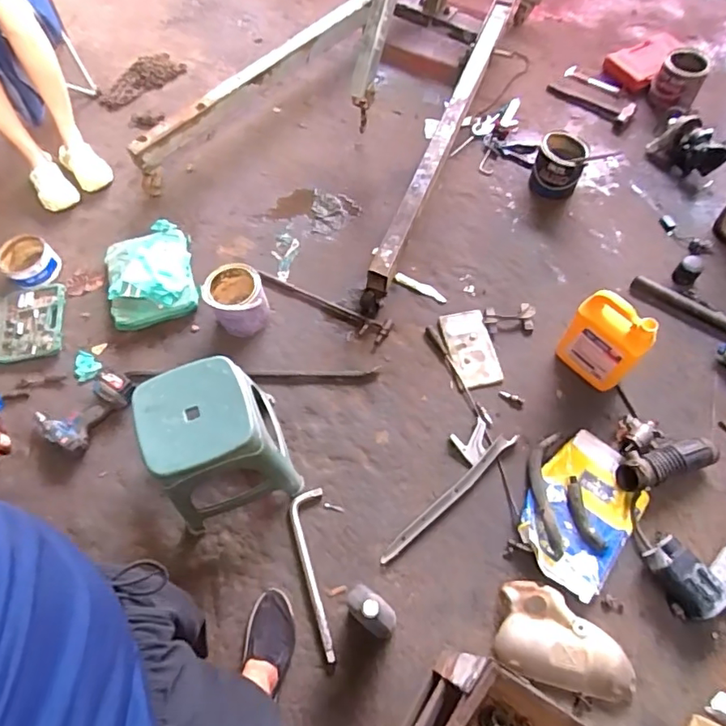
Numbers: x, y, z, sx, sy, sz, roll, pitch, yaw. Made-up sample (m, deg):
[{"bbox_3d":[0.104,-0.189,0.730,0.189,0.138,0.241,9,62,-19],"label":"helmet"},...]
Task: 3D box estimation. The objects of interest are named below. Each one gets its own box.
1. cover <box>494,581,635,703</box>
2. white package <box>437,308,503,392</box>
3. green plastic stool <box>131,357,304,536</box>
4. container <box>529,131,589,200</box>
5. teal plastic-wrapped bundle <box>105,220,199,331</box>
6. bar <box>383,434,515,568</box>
[{"bbox_3d":[0.443,0.610,1.188,0.282,0.070,0.186,13,65,10],"label":"cover"},{"bbox_3d":[0.314,-0.046,1.571,0.127,0.020,0.244,-15,64,-4],"label":"white package"},{"bbox_3d":[-0.354,0.193,1.310,0.296,0.342,0.282,-19,64,-6],"label":"green plastic stool"},{"bbox_3d":[0.637,-0.643,1.769,0.147,0.157,0.157,-1,64,3],"label":"container"},{"bbox_3d":[-0.685,-0.304,1.720,0.261,0.094,0.397,-17,64,-5],"label":"teal plastic-wrapped bundle"},{"bbox_3d":[0.224,0.339,1.383,0.468,0.016,0.037,-40,68,-15],"label":"bar"}]

